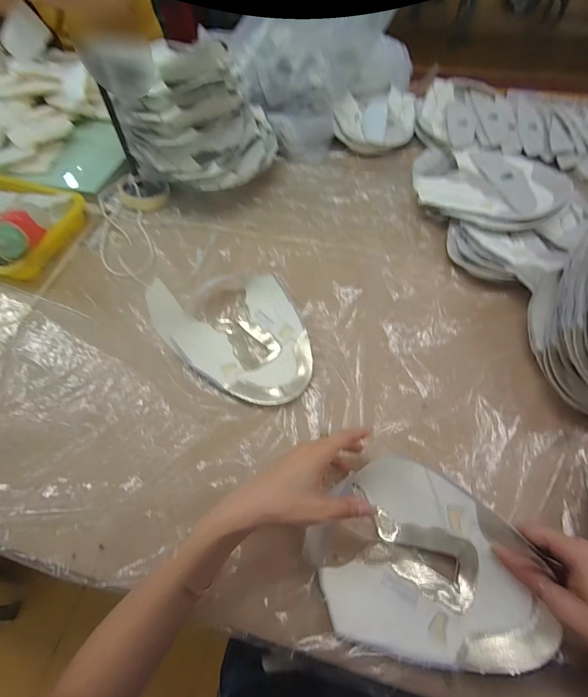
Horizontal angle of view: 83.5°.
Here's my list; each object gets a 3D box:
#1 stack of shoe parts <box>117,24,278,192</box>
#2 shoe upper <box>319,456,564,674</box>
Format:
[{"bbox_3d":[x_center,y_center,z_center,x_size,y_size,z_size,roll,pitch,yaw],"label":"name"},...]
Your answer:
[{"bbox_3d":[-0.152,-0.384,0.542,0.241,0.159,0.161,-23,63,-9],"label":"stack of shoe parts"},{"bbox_3d":[0.137,0.211,0.323,0.179,0.029,0.167,11,64,28],"label":"shoe upper"}]

